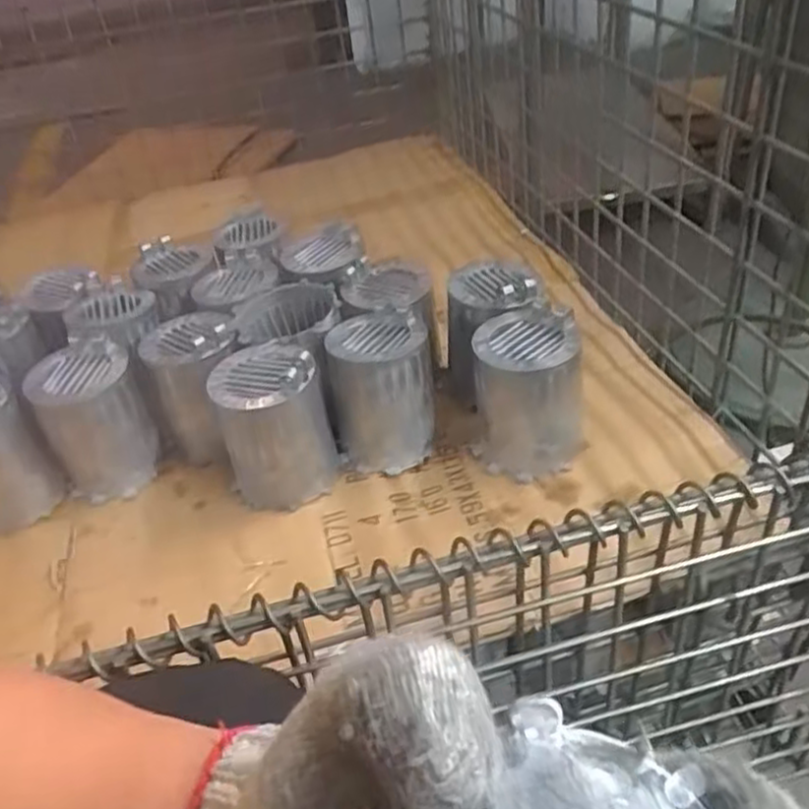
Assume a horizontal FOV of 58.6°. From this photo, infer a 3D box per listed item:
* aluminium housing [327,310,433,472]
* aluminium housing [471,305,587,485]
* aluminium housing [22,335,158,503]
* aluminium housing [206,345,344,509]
[{"bbox_3d":[-0.019,-0.011,0.643,0.089,0.110,0.095,-3,40,5],"label":"aluminium housing"},{"bbox_3d":[0.104,-0.009,0.609,0.092,0.116,0.091,5,41,14],"label":"aluminium housing"},{"bbox_3d":[-0.273,0.017,0.642,0.090,0.113,0.094,-22,42,-17],"label":"aluminium housing"},{"bbox_3d":[-0.110,0.021,0.611,0.092,0.123,0.102,-12,40,-6],"label":"aluminium housing"}]

